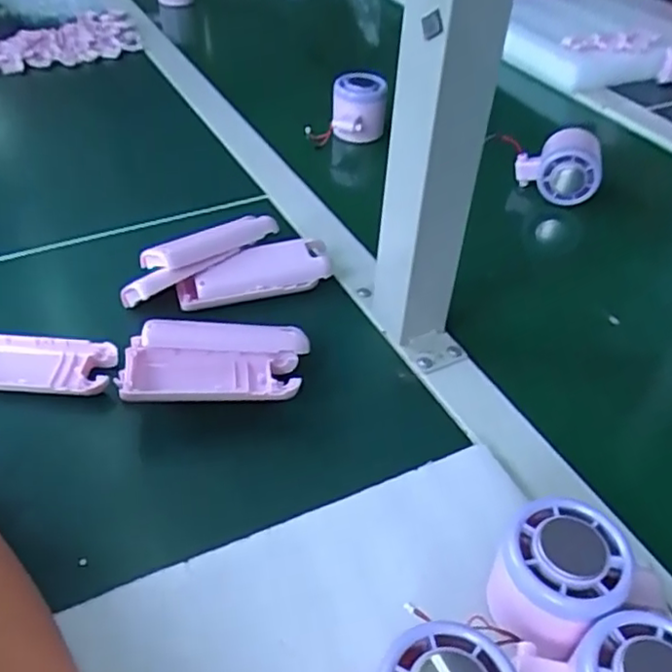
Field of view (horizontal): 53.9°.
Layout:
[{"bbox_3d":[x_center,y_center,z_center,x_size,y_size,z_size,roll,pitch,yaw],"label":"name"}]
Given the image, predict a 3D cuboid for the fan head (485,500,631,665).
[{"bbox_3d":[0.099,0.119,0.309,0.062,0.066,0.054,-31,52,-31],"label":"fan head"}]

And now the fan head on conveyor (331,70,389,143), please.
[{"bbox_3d":[0.024,-0.232,0.677,0.054,0.061,0.041,3,43,1],"label":"fan head on conveyor"}]

